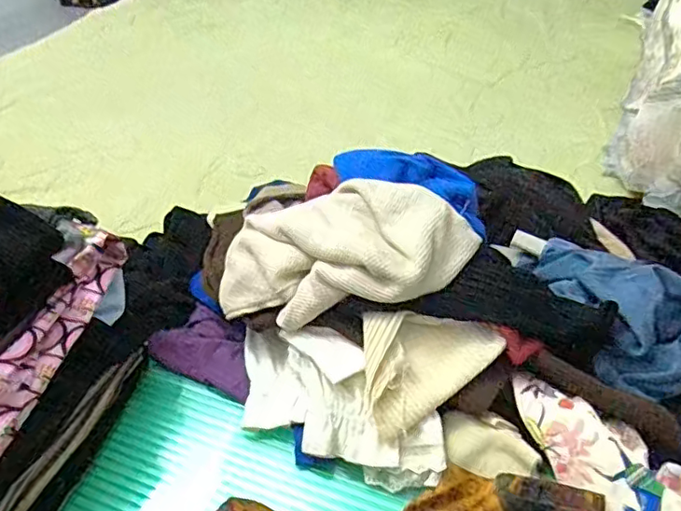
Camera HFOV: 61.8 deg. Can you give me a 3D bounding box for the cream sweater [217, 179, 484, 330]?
[{"bbox_3d":[0.001,-0.003,0.635,0.287,0.109,0.140,3,41,6],"label":"cream sweater"}]

